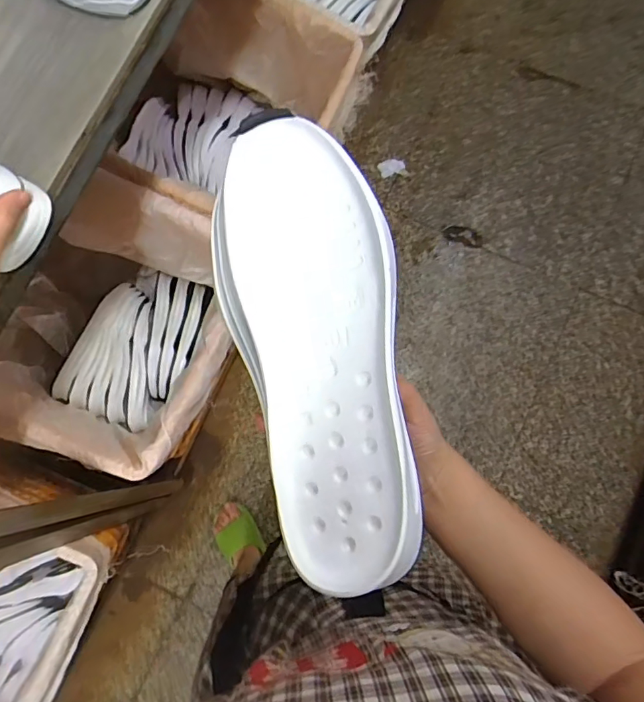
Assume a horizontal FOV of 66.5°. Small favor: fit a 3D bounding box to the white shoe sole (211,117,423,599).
[{"bbox_3d":[-0.002,-0.006,0.318,0.108,0.035,0.295,-11,80,-3],"label":"white shoe sole"}]

